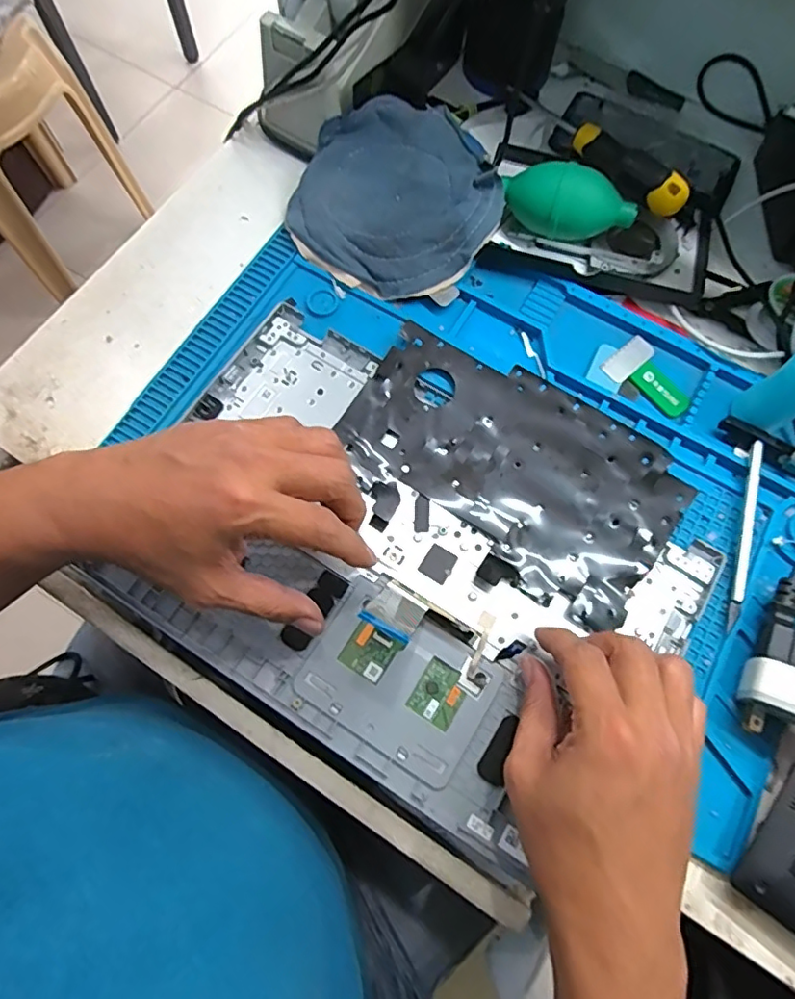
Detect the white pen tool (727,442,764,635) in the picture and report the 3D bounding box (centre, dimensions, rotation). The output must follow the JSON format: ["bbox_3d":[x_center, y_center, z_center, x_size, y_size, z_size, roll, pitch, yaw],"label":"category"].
[{"bbox_3d":[0.235,0.023,0.376,0.007,0.014,0.131,15,73,5],"label":"white pen tool"}]

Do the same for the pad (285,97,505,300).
[{"bbox_3d":[0.000,-0.236,0.437,0.156,0.037,0.144,0,72,0],"label":"pad"}]

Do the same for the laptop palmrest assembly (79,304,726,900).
[{"bbox_3d":[0.010,0.023,0.369,0.348,0.021,0.276,32,75,10],"label":"laptop palmrest assembly"}]

